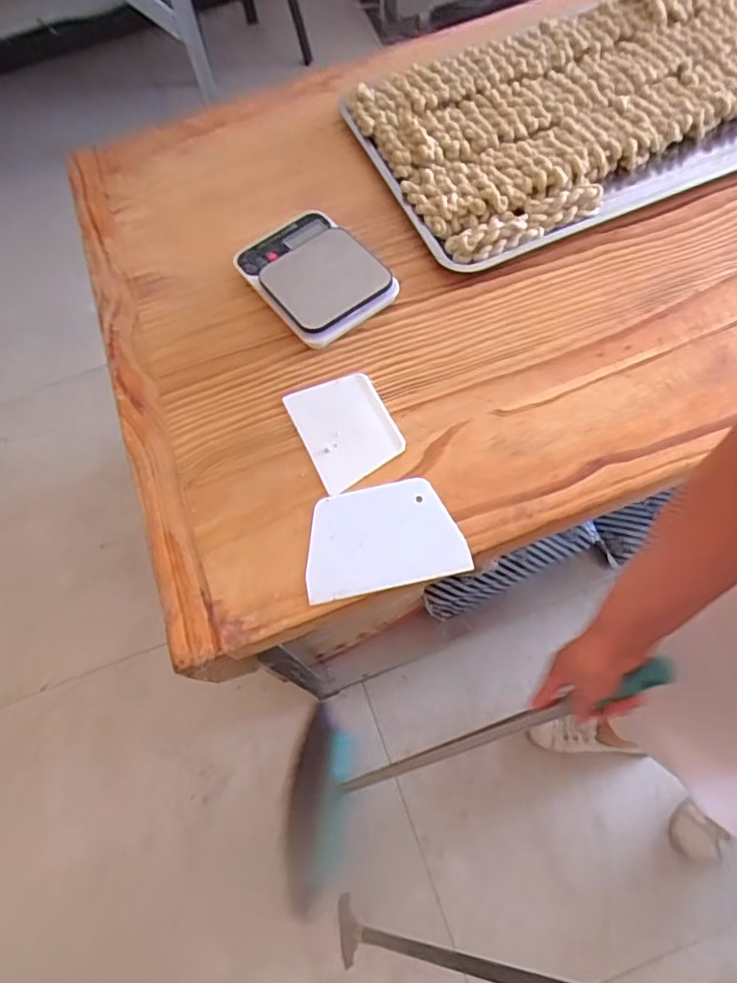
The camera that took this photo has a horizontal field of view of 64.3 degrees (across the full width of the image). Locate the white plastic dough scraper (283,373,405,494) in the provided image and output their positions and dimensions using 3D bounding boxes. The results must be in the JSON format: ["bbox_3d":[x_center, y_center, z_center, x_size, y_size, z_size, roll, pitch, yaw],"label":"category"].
[{"bbox_3d":[-0.025,-0.072,0.627,0.094,0.007,0.126,-24,66,-8],"label":"white plastic dough scraper"}]

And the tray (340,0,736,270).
[{"bbox_3d":[0.275,-0.473,0.718,0.528,0.037,0.309,-19,75,1],"label":"tray"}]

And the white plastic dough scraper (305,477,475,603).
[{"bbox_3d":[0.012,0.042,0.573,0.150,0.009,0.105,-11,65,-3],"label":"white plastic dough scraper"}]

